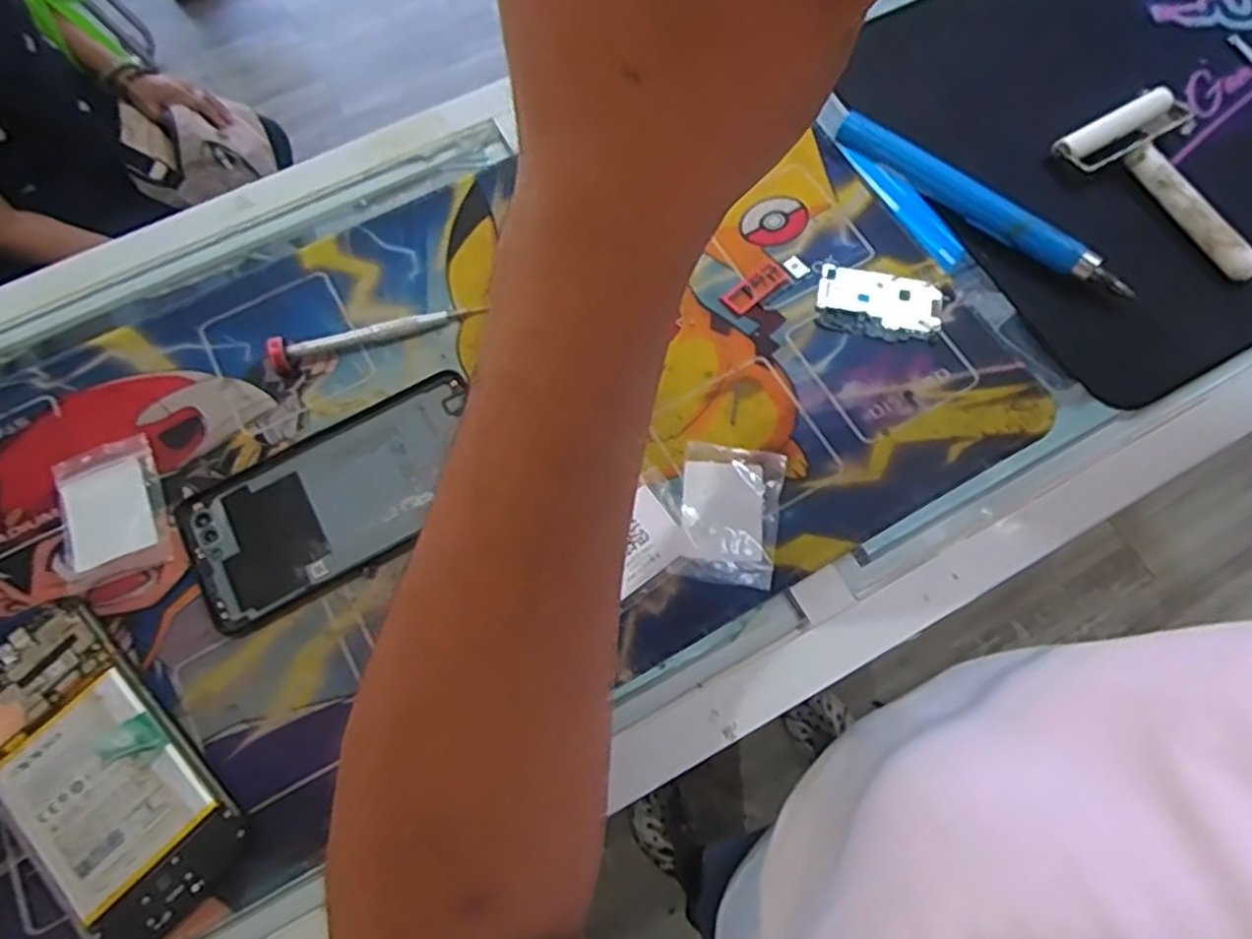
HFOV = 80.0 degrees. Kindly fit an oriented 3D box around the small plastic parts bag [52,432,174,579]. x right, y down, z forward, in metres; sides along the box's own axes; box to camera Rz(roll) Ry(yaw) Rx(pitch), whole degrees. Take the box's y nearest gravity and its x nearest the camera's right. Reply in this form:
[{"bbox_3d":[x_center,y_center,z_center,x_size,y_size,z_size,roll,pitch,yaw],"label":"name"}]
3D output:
[{"bbox_3d":[-0.258,0.019,0.372,0.049,0.004,0.070,-20,71,-7],"label":"small plastic parts bag"}]

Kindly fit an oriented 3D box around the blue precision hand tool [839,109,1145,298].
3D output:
[{"bbox_3d":[0.199,-0.151,0.421,0.181,0.014,0.015,38,74,13],"label":"blue precision hand tool"}]

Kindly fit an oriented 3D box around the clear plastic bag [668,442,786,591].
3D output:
[{"bbox_3d":[0.050,0.021,0.365,0.049,0.004,0.071,11,70,4],"label":"clear plastic bag"}]

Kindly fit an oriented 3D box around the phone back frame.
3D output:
[{"bbox_3d":[-0.141,0.012,0.370,0.149,0.004,0.075,-31,73,-10],"label":"phone back frame"}]

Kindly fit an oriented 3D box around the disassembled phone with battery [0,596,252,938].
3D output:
[{"bbox_3d":[-0.234,0.128,0.323,0.069,0.013,0.154,-42,74,-16],"label":"disassembled phone with battery"}]

